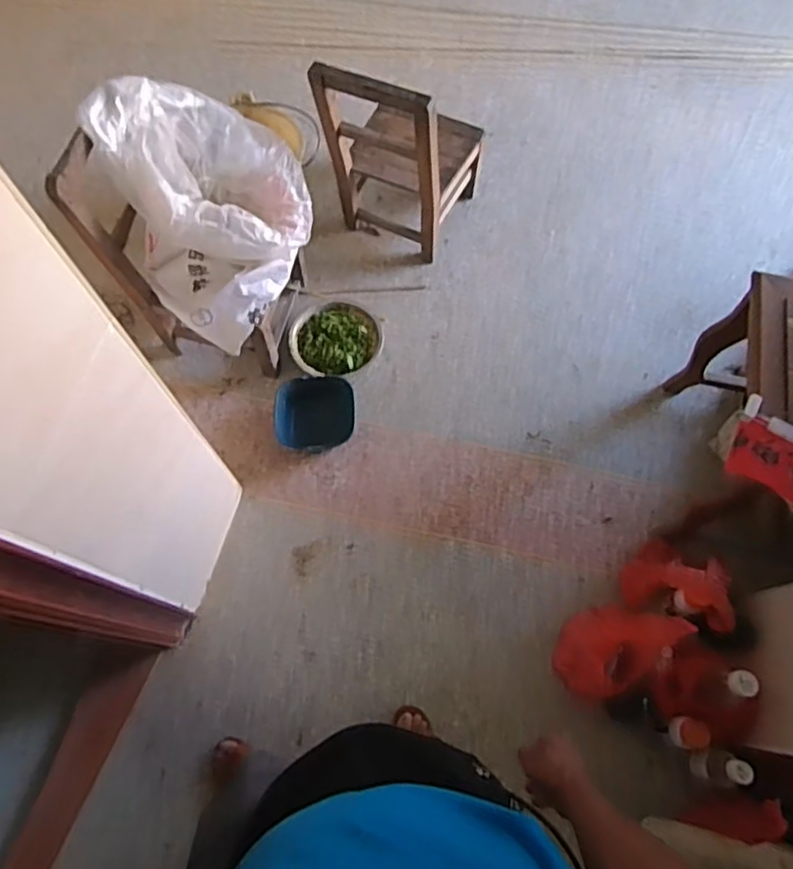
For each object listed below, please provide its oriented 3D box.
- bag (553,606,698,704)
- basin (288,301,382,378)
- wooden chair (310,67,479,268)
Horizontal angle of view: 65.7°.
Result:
[{"bbox_3d":[0.478,0.481,1.373,0.181,0.228,0.220,36,72,14],"label":"bag"},{"bbox_3d":[-0.179,-0.269,1.742,0.241,0.062,0.241,0,68,0],"label":"basin"},{"bbox_3d":[0.023,-0.797,1.686,0.323,0.548,0.343,27,70,11],"label":"wooden chair"}]

